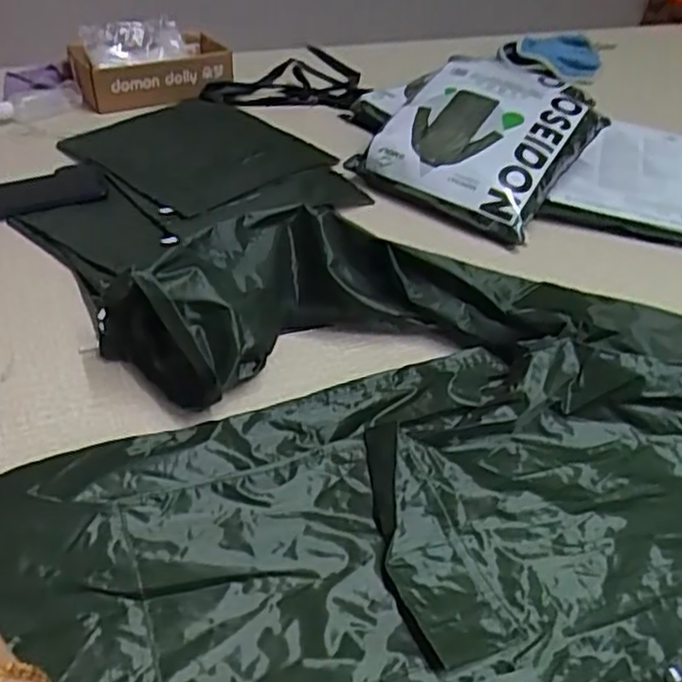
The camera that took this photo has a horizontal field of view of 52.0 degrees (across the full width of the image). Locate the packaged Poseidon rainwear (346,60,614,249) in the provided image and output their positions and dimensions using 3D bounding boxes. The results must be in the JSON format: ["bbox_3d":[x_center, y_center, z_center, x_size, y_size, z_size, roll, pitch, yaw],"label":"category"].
[{"bbox_3d":[0.195,-0.299,1.002,0.280,0.075,0.348,25,45,21],"label":"packaged Poseidon rainwear"}]

